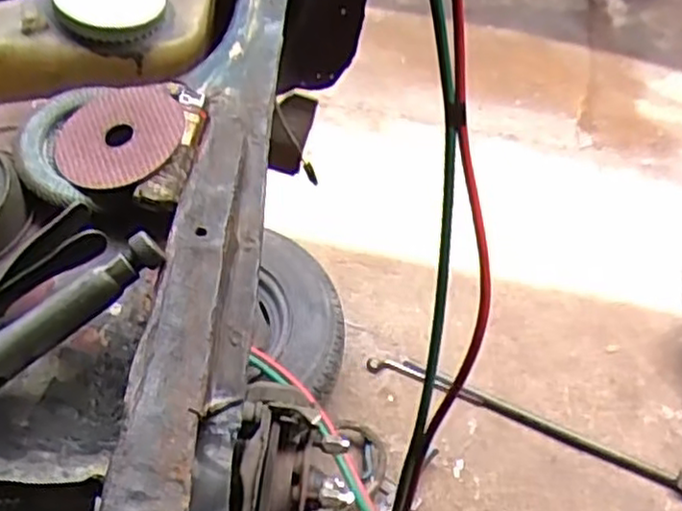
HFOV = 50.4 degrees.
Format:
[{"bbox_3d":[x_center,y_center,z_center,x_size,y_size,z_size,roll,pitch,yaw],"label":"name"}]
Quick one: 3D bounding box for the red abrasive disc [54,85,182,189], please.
[{"bbox_3d":[-0.117,-0.064,0.382,0.068,0.004,0.068,-6,58,9],"label":"red abrasive disc"}]

